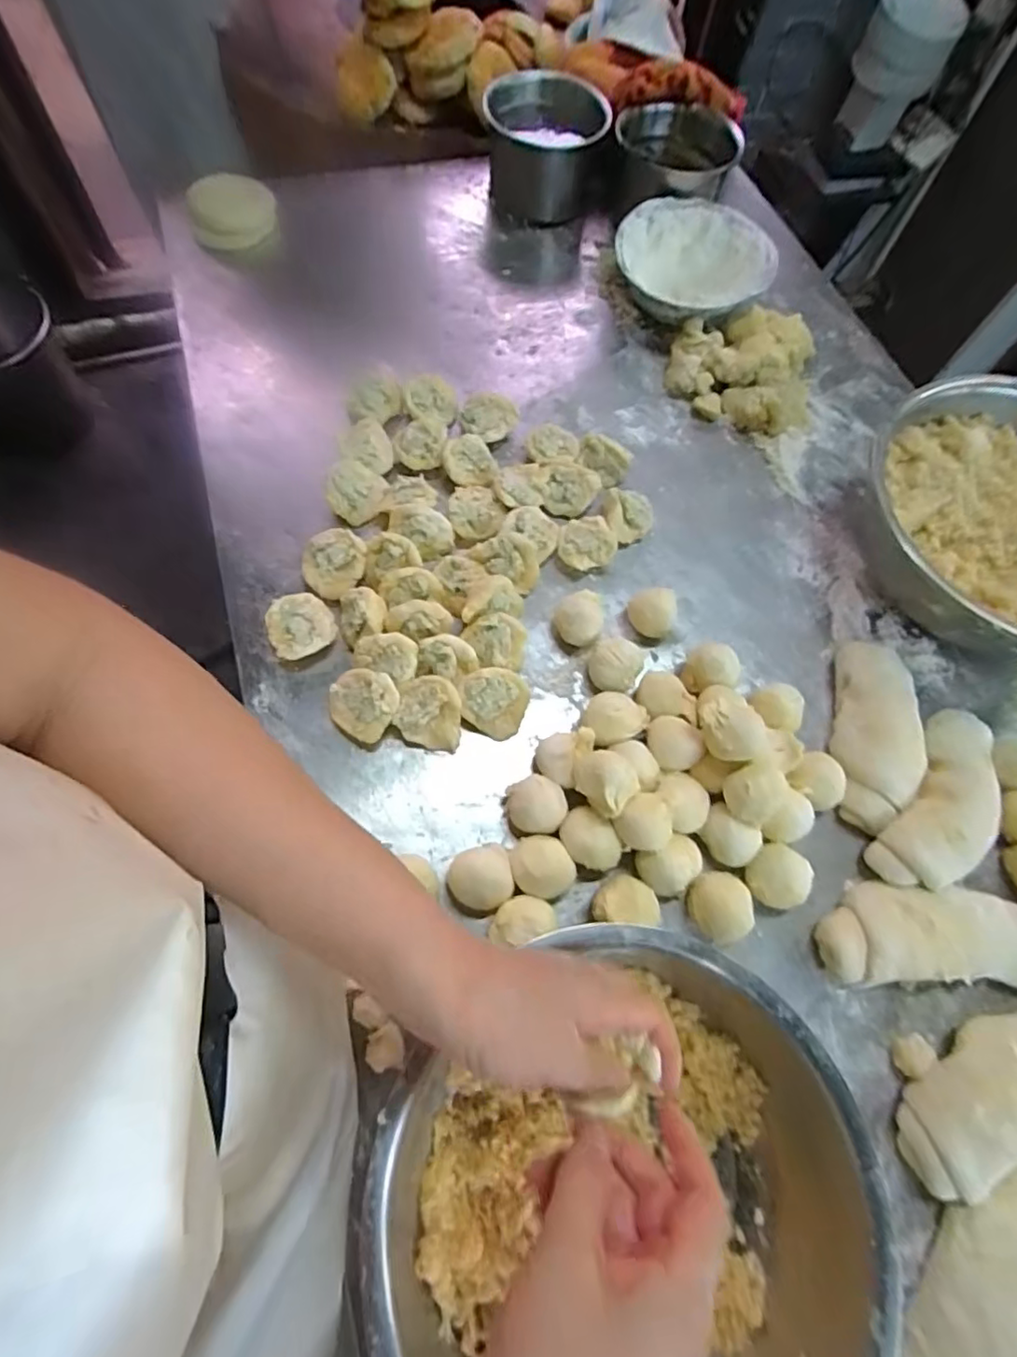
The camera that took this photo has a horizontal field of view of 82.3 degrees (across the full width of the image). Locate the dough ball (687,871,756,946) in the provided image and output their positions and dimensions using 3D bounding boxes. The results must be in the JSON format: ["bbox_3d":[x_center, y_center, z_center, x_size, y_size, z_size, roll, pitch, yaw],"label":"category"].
[{"bbox_3d":[0.156,0.174,0.440,0.041,0.040,0.048,-6,67,-7],"label":"dough ball"}]

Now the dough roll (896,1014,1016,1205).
[{"bbox_3d":[0.338,0.278,0.394,0.160,0.050,0.064,-24,71,-13],"label":"dough roll"}]

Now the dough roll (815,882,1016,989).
[{"bbox_3d":[0.316,0.191,0.433,0.158,0.056,0.067,2,67,-3],"label":"dough roll"}]

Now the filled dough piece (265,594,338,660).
[{"bbox_3d":[-0.178,-0.044,0.504,0.054,0.021,0.058,2,67,-4],"label":"filled dough piece"}]

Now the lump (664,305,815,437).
[{"bbox_3d":[0.264,-0.353,0.652,0.160,0.049,0.144,17,67,3],"label":"lump"}]

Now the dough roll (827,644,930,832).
[{"bbox_3d":[0.311,0.044,0.490,0.059,0.042,0.157,15,67,2],"label":"dough roll"}]

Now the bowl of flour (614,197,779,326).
[{"bbox_3d":[0.217,-0.481,0.692,0.170,0.081,0.166,2,67,-4],"label":"bowl of flour"}]

